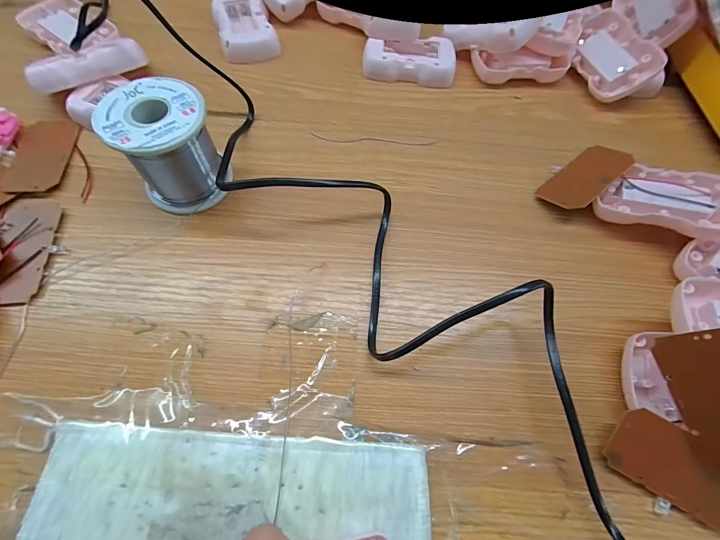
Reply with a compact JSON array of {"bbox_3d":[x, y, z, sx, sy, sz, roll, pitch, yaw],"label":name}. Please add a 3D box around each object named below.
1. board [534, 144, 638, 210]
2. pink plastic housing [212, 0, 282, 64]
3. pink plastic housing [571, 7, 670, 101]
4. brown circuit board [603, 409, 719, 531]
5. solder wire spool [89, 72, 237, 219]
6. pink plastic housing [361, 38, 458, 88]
[{"bbox_3d":[0.177,-0.074,0.264,0.072,0.004,0.036,-38,51,-11],"label":"board"},{"bbox_3d":[-0.112,-0.237,0.328,0.052,0.019,0.080,-16,67,-10],"label":"pink plastic housing"},{"bbox_3d":[0.234,-0.201,0.318,0.054,0.016,0.087,-29,69,19],"label":"pink plastic housing"},{"bbox_3d":[0.175,0.108,0.182,0.073,0.005,0.037,29,93,10],"label":"brown circuit board"},{"bbox_3d":[-0.128,-0.082,0.231,0.059,0.064,0.062,-30,70,-16],"label":"solder wire spool"},{"bbox_3d":[0.047,-0.200,0.320,0.084,0.019,0.045,8,65,0],"label":"pink plastic housing"}]

